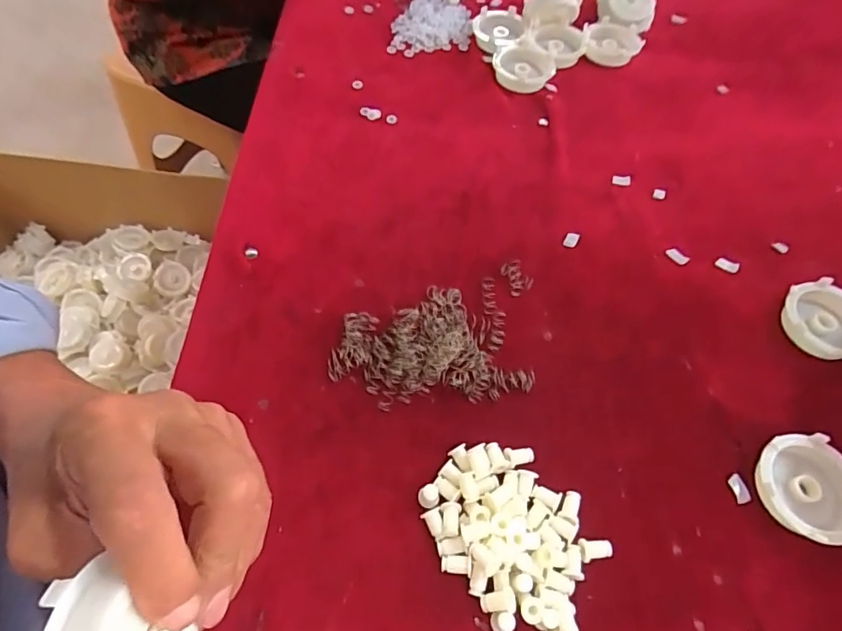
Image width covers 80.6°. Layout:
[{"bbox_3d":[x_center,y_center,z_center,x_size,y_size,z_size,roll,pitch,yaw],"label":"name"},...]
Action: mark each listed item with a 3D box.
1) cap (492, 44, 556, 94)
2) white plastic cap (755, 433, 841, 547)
[{"bbox_3d":[0.100,-0.238,0.478,0.052,0.016,0.051,2,59,-3],"label":"cap"},{"bbox_3d":[0.221,0.099,0.283,0.056,0.019,0.058,2,59,-3],"label":"white plastic cap"}]

